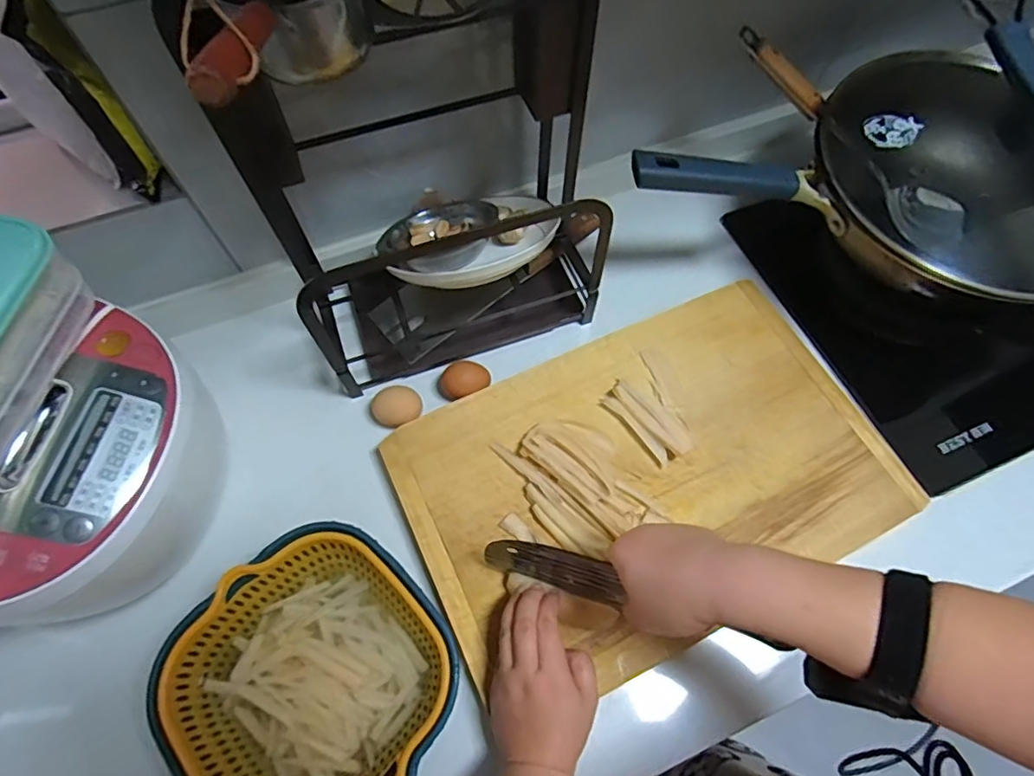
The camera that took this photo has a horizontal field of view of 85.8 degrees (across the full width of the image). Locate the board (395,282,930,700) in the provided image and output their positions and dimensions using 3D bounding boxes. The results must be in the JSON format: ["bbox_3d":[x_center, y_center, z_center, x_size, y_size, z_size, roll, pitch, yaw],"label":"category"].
[{"bbox_3d":[0.133,0.077,0.564,0.472,0.021,0.308,-24,64,-12],"label":"board"}]

